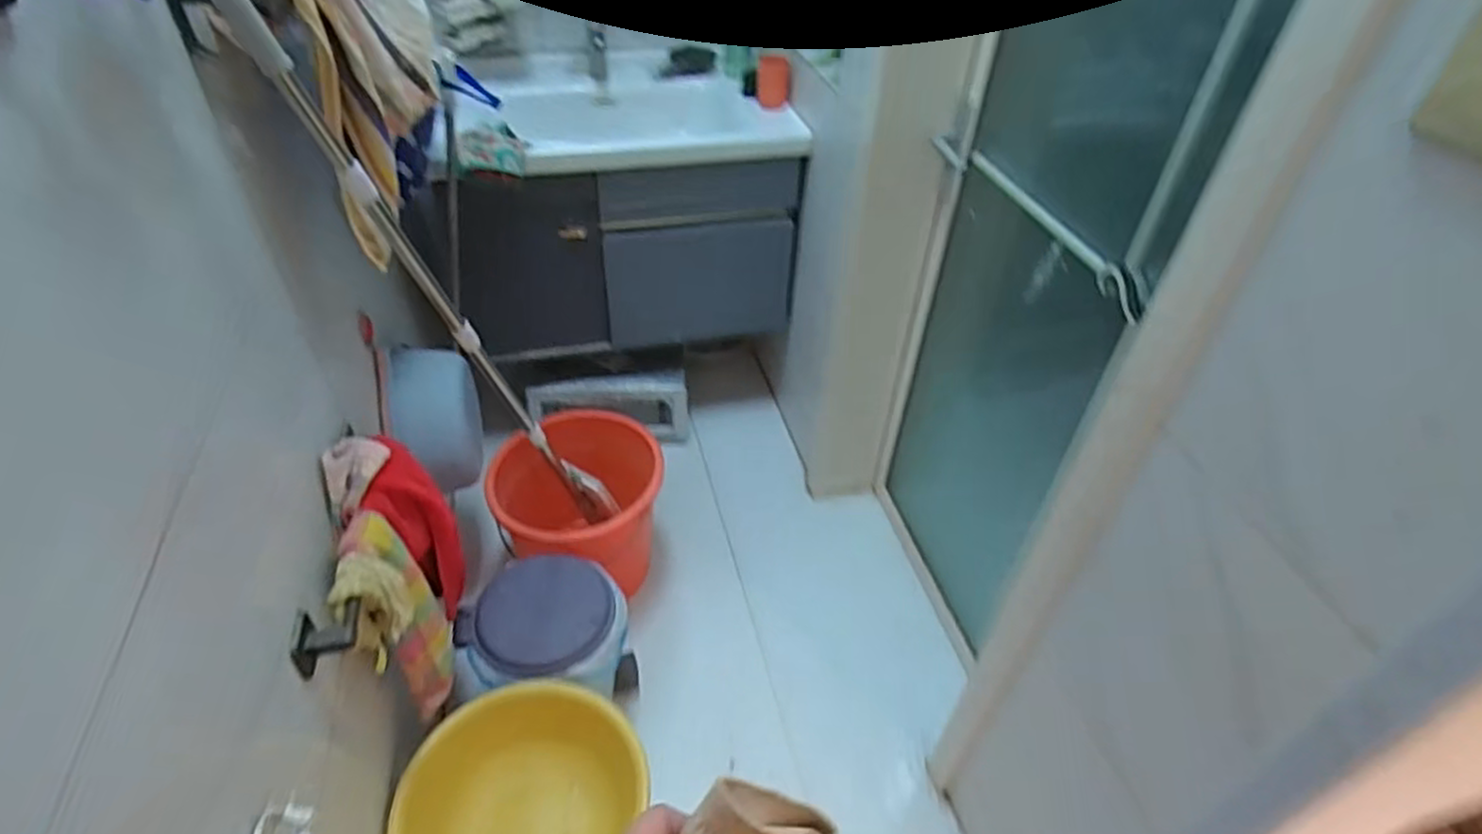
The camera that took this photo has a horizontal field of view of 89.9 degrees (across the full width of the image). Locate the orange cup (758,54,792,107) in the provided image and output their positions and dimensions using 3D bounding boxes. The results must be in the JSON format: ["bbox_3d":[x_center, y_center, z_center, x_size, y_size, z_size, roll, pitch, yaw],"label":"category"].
[{"bbox_3d":[0.073,-0.753,1.656,0.061,0.101,0.065,1,42,-1],"label":"orange cup"}]

